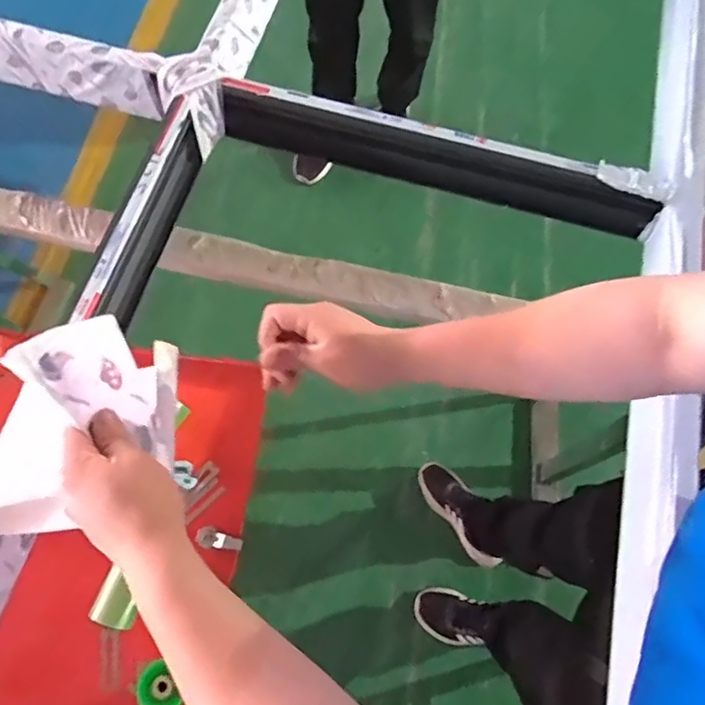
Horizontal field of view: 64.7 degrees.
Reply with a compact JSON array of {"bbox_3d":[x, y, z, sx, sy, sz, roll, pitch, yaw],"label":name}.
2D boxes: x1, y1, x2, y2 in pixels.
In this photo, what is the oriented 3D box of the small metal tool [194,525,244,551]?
[{"bbox_3d":[-0.195,0.276,0.818,0.068,0.020,0.028,18,70,-8],"label":"small metal tool"}]

